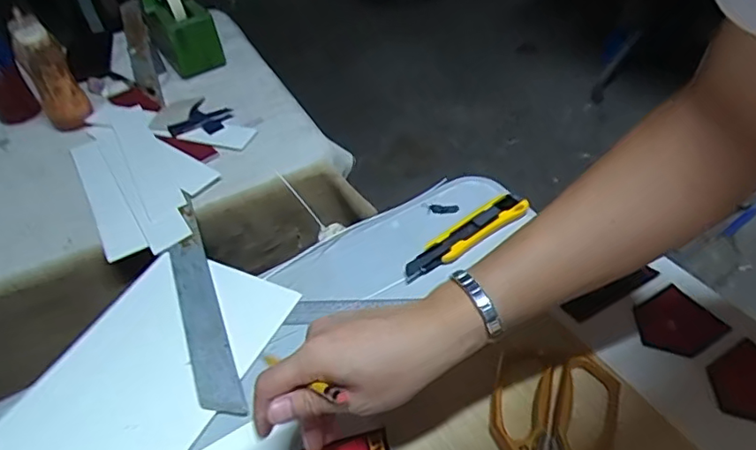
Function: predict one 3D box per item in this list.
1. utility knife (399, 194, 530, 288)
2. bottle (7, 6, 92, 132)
[{"bbox_3d":[0.091,0.011,0.626,0.156,0.019,0.036,-27,47,-19],"label":"utility knife"},{"bbox_3d":[-0.467,-0.215,0.822,0.061,0.160,0.057,-32,49,-23],"label":"bottle"}]

